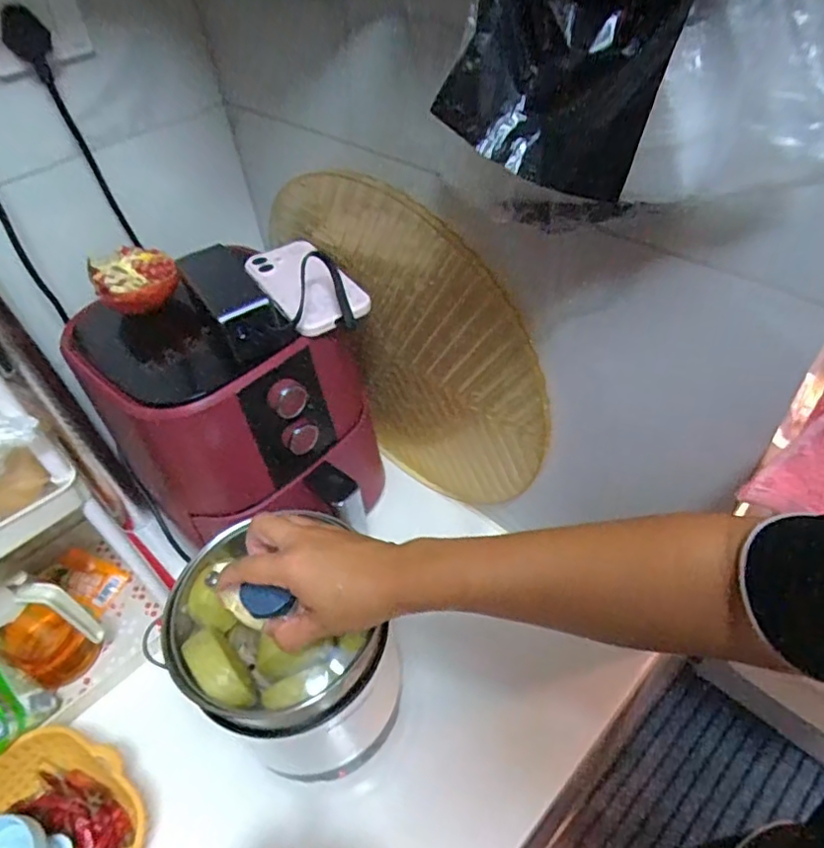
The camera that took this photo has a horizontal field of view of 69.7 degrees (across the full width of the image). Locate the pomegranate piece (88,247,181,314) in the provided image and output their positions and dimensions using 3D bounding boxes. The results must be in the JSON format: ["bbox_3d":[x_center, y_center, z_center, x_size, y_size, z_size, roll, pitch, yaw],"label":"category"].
[{"bbox_3d":[-0.272,-0.143,0.580,0.077,0.041,0.075,-3,46,3],"label":"pomegranate piece"}]

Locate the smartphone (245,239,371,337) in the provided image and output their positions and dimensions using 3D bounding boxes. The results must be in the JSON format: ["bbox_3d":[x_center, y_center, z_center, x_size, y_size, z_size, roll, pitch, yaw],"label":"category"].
[{"bbox_3d":[-0.110,-0.147,0.585,0.073,0.014,0.162,-27,49,-18],"label":"smartphone"}]

